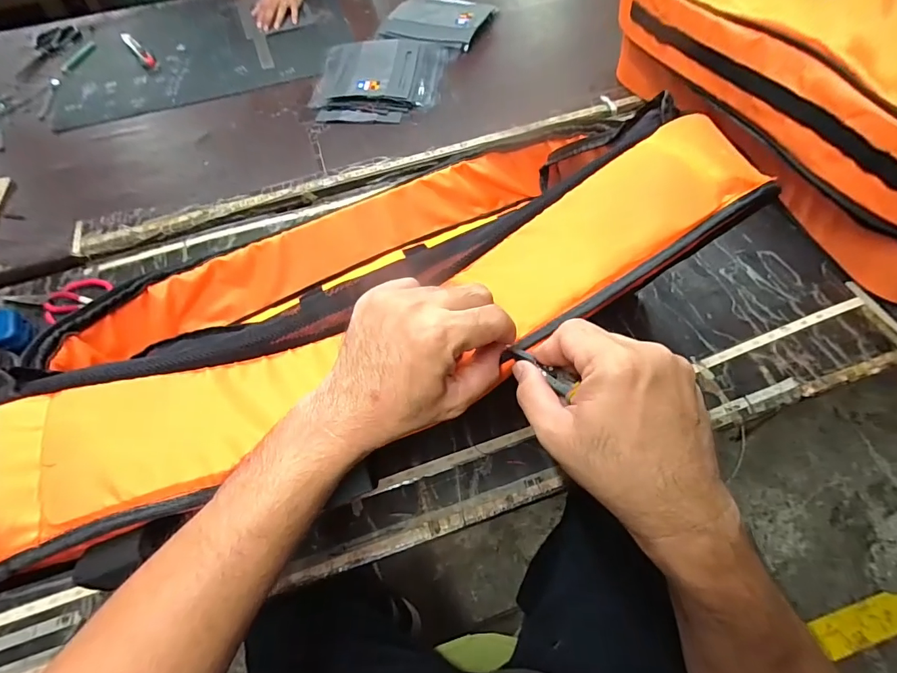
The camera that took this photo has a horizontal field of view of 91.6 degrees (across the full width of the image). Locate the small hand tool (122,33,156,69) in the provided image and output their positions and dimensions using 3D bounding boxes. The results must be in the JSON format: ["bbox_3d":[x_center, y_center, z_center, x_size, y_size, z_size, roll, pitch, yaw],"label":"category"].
[{"bbox_3d":[-0.754,-0.699,1.060,0.029,0.009,0.208,-36,63,-17],"label":"small hand tool"}]

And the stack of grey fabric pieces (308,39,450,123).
[{"bbox_3d":[-0.147,-0.559,0.940,0.266,0.028,0.266,2,59,5],"label":"stack of grey fabric pieces"}]

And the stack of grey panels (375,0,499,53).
[{"bbox_3d":[-0.034,-0.756,1.049,0.242,0.032,0.216,17,61,13],"label":"stack of grey panels"}]

